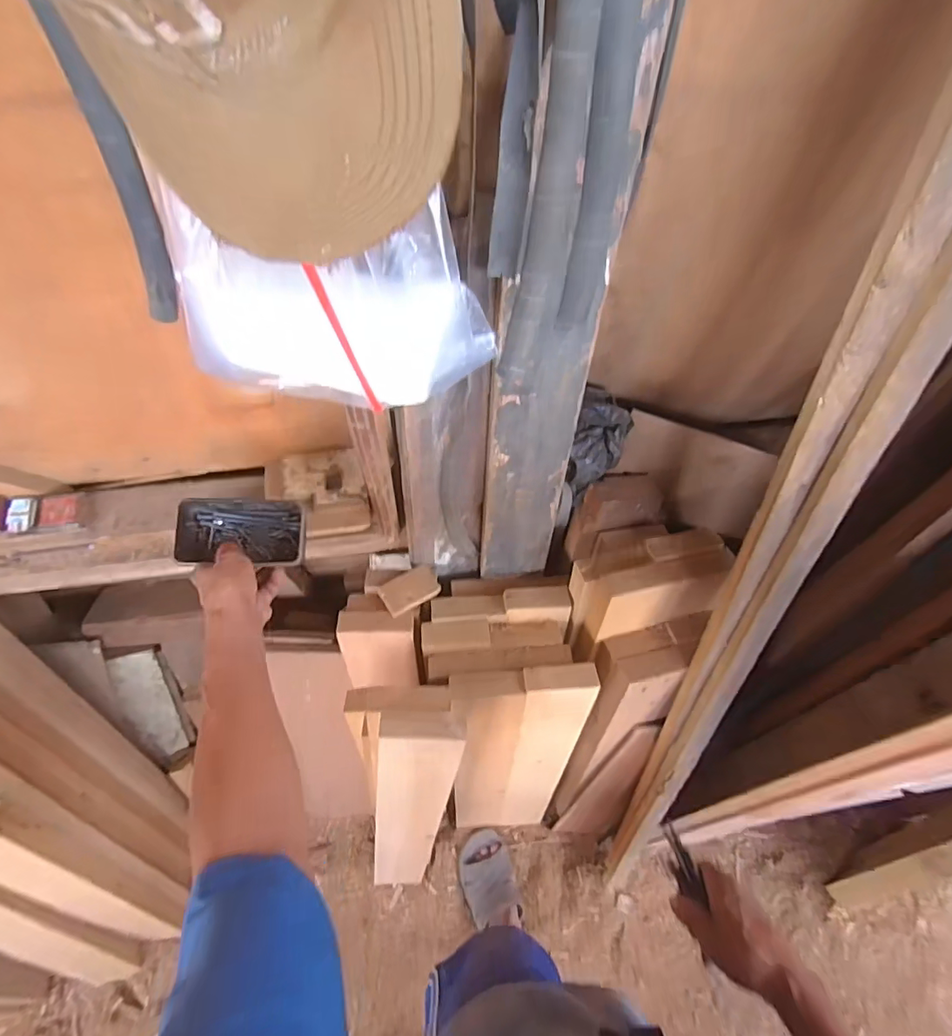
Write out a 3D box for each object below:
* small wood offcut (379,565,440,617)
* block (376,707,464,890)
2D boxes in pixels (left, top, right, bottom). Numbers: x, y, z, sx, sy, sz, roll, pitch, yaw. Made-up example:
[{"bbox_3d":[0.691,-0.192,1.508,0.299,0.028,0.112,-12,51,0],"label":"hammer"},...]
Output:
[{"bbox_3d":[-0.094,0.103,0.748,0.086,0.008,0.051,-30,69,-16],"label":"small wood offcut"},{"bbox_3d":[-0.107,0.482,0.834,0.105,0.712,0.034,5,42,-6],"label":"block"}]

